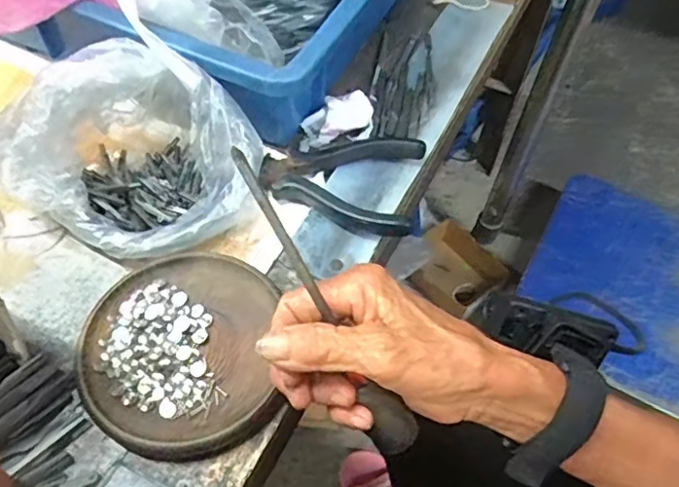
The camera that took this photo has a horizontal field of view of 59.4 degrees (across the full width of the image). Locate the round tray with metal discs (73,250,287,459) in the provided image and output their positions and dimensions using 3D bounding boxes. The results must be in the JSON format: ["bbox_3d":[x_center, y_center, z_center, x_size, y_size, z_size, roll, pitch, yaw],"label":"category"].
[{"bbox_3d":[-0.087,0.058,0.327,0.101,0.012,0.113,-3,54,-5],"label":"round tray with metal discs"}]

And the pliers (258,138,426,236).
[{"bbox_3d":[0.004,-0.048,0.394,0.104,0.018,0.077,19,55,11],"label":"pliers"}]

